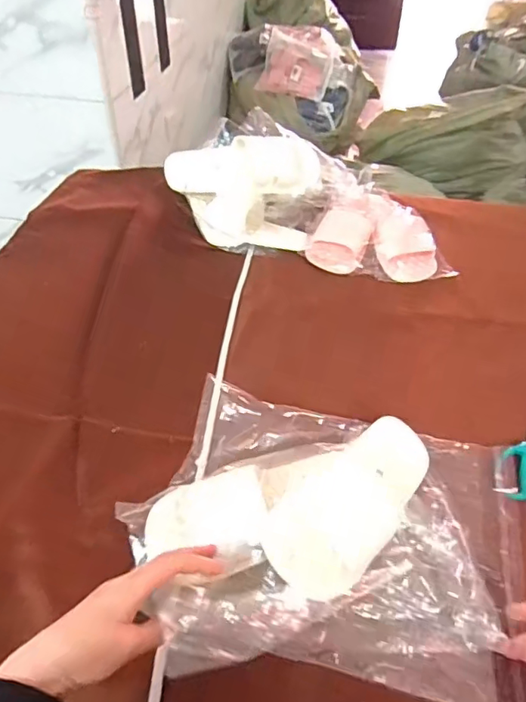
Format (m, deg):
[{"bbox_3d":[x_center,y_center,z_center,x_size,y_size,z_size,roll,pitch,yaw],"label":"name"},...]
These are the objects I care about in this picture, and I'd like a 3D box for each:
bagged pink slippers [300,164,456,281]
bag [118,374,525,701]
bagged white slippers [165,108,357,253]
[{"bbox_3d":[0.207,-0.215,0.925,0.252,0.097,0.205,8,45,7],"label":"bagged pink slippers"},{"bbox_3d":[0.070,0.173,0.524,0.382,0.083,0.282,4,45,4],"label":"bag"},{"bbox_3d":[-0.009,-0.306,0.949,0.299,0.141,0.213,22,49,20],"label":"bagged white slippers"}]

